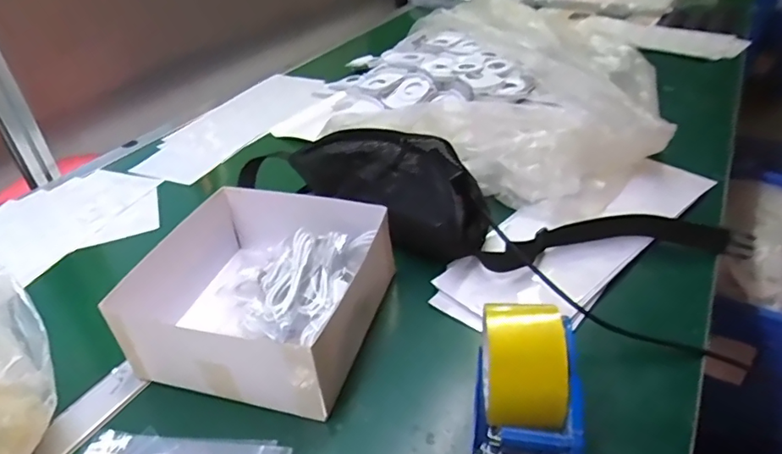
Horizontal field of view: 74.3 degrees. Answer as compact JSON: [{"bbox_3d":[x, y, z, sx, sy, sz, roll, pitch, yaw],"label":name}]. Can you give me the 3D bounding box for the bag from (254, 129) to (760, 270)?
[{"bbox_3d":[0.086,-0.040,0.619,0.582,0.096,0.197,8,38,17],"label":"bag"}]

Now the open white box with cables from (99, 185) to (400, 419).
[{"bbox_3d":[-0.128,0.062,0.518,0.217,0.092,0.207,8,38,17],"label":"open white box with cables"}]

